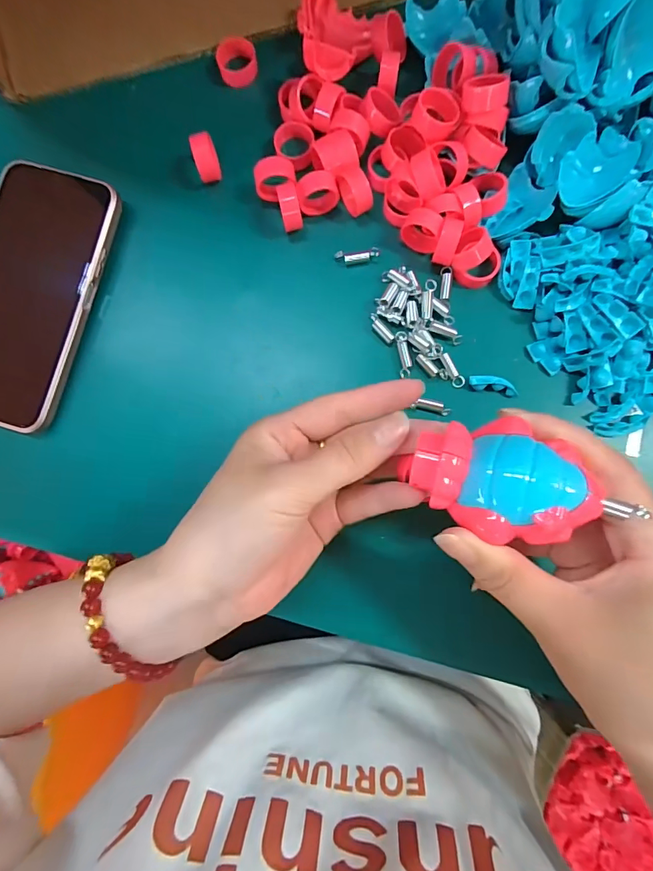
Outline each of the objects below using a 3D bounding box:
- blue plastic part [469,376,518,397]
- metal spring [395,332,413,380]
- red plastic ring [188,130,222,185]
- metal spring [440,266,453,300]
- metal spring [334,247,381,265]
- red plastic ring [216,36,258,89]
[{"bbox_3d":[0.101,-0.031,0.250,0.029,0.004,0.009,10,85,3],"label":"blue plastic part"},{"bbox_3d":[0.048,-0.049,0.252,0.007,0.004,0.028,-7,84,2],"label":"metal spring"},{"bbox_3d":[-0.074,-0.172,0.257,0.014,0.025,0.021,-18,84,1],"label":"red plastic ring"},{"bbox_3d":[0.074,-0.095,0.256,0.006,0.005,0.021,7,85,3],"label":"metal spring"},{"bbox_3d":[0.020,-0.113,0.261,0.027,0.009,0.007,-11,84,1],"label":"metal spring"},{"bbox_3d":[-0.058,-0.244,0.271,0.025,0.012,0.024,0,84,2],"label":"red plastic ring"}]

